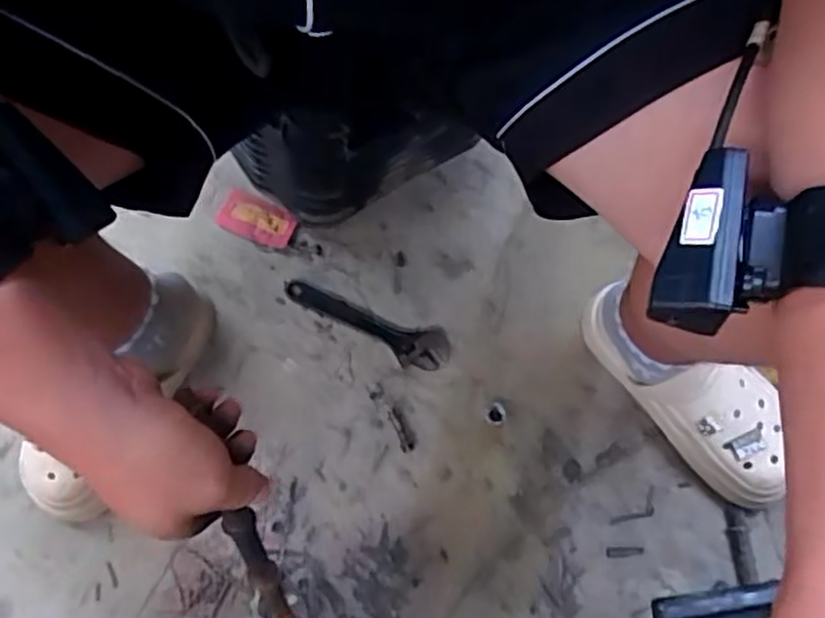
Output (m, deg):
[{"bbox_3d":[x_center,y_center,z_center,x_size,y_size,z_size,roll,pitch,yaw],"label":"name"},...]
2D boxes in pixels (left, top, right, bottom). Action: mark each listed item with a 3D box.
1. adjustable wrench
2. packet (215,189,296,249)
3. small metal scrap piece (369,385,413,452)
[{"bbox_3d":[-0.053,0.019,0.813,0.195,0.013,0.050,19,75,4],"label":"adjustable wrench"},{"bbox_3d":[-0.181,-0.105,0.846,0.085,0.011,0.050,20,75,4],"label":"packet"},{"bbox_3d":[-0.022,0.119,0.785,0.015,0.010,0.080,-29,77,-9],"label":"small metal scrap piece"}]

